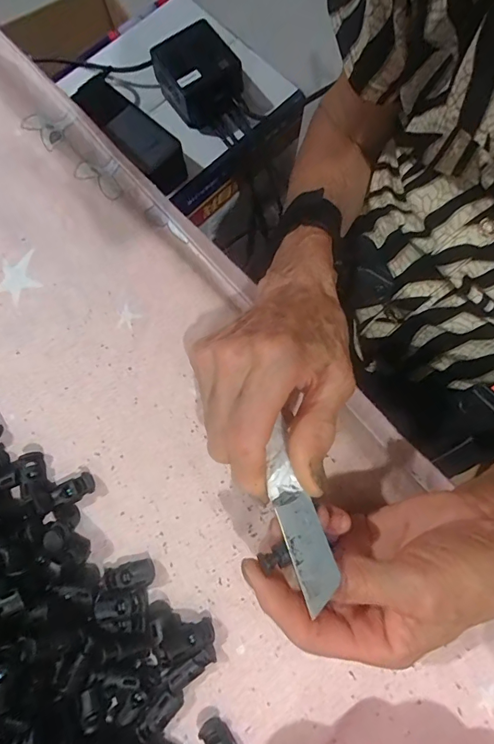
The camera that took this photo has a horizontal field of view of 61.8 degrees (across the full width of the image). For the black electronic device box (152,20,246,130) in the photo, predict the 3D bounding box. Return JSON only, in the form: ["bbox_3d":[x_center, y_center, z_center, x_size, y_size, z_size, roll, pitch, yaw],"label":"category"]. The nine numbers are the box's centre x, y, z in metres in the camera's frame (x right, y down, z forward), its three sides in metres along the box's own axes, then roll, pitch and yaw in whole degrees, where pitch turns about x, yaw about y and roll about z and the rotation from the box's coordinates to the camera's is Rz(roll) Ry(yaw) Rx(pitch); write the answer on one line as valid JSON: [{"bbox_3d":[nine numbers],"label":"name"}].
[{"bbox_3d":[-0.054,-0.331,0.469,0.073,0.059,0.086,-37,80,-7],"label":"black electronic device box"}]

